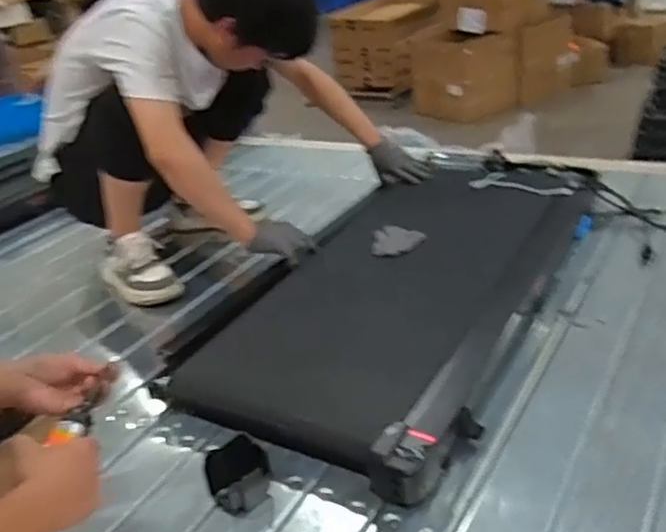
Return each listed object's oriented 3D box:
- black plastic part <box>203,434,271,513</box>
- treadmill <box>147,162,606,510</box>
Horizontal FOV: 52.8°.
[{"bbox_3d":[-0.124,0.282,0.889,0.080,0.073,0.068,-13,26,-12],"label":"black plastic part"},{"bbox_3d":[0.154,0.019,1.297,0.470,0.103,0.968,9,32,30],"label":"treadmill"}]

